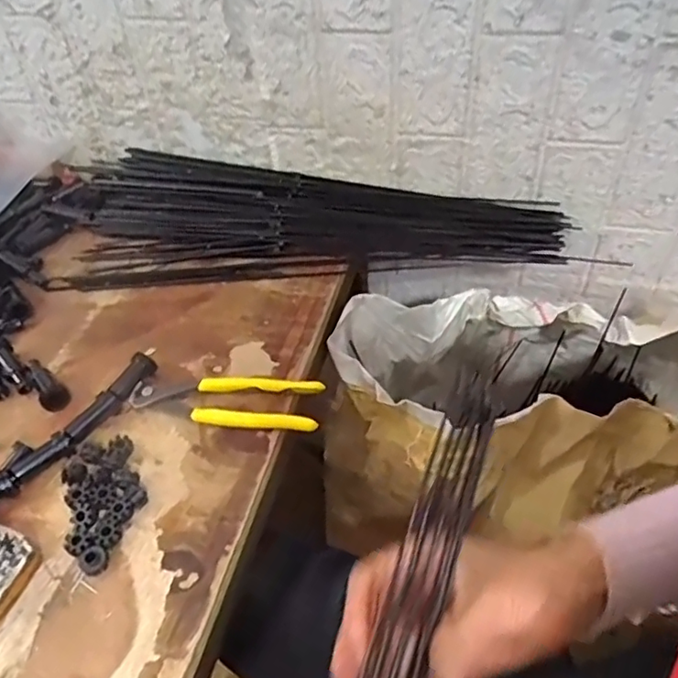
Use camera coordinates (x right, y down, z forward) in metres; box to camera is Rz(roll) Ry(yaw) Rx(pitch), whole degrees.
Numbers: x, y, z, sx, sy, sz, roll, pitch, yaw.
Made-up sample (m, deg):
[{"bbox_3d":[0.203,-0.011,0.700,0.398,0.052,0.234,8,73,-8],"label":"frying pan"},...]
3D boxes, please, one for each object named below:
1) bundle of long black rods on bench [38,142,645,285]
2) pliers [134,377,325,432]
[{"bbox_3d":[-0.033,-0.138,0.661,0.602,0.048,0.192,0,46,5],"label":"bundle of long black rods on bench"},{"bbox_3d":[-0.099,0.053,0.504,0.165,0.018,0.047,1,46,7],"label":"pliers"}]

